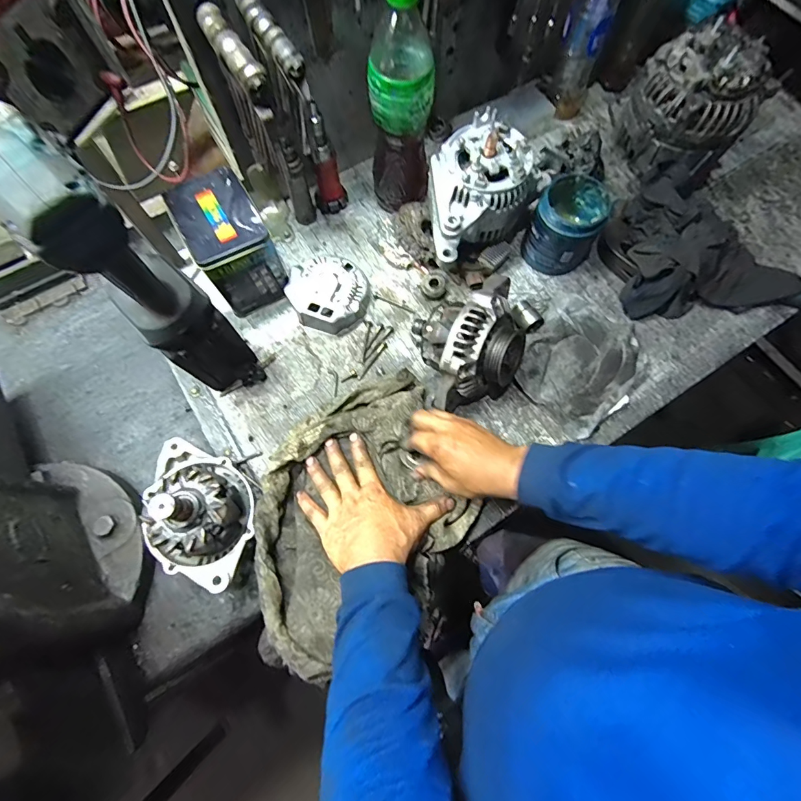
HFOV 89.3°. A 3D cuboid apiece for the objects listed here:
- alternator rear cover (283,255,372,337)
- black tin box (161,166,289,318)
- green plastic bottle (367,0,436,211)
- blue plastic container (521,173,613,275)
[{"bbox_3d":[-0.101,-0.154,0.575,0.112,0.036,0.114,9,71,2],"label":"alternator rear cover"},{"bbox_3d":[-0.220,-0.205,0.540,0.098,0.128,0.125,-29,74,-10],"label":"black tin box"},{"bbox_3d":[0.000,-0.363,0.507,0.075,0.250,0.063,1,71,-1],"label":"green plastic bottle"},{"bbox_3d":[0.232,-0.245,0.573,0.087,0.098,0.093,0,71,-1],"label":"blue plastic container"}]

